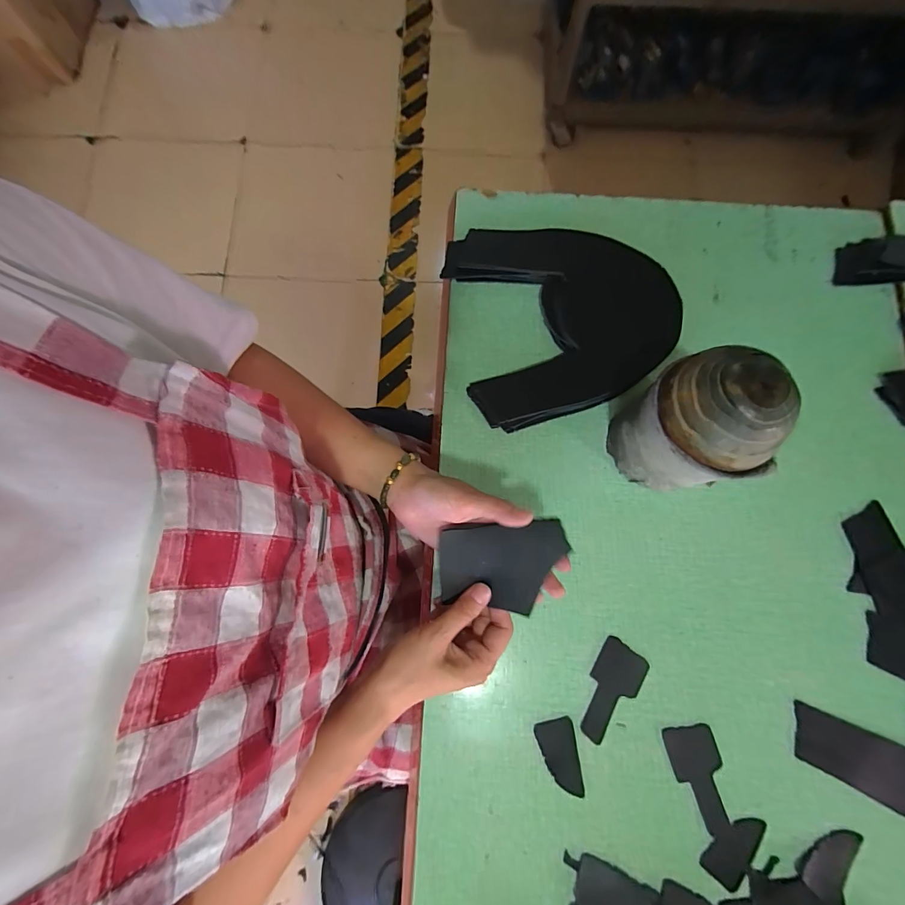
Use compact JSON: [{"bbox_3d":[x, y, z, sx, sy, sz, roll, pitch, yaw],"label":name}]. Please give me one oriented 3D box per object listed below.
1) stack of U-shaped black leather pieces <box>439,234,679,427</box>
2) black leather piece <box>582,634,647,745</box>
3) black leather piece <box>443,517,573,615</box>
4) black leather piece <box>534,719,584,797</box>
[{"bbox_3d":[0.129,-0.159,0.471,0.242,0.024,0.233,-11,78,-1],"label":"stack of U-shaped black leather pieces"},{"bbox_3d":[0.151,0.228,0.393,0.045,0.004,0.089,29,80,7],"label":"black leather piece"},{"bbox_3d":[0.042,0.098,0.348,0.106,0.006,0.072,-6,88,13],"label":"black leather piece"},{"bbox_3d":[0.101,0.289,0.390,0.037,0.004,0.065,-8,78,0],"label":"black leather piece"}]

